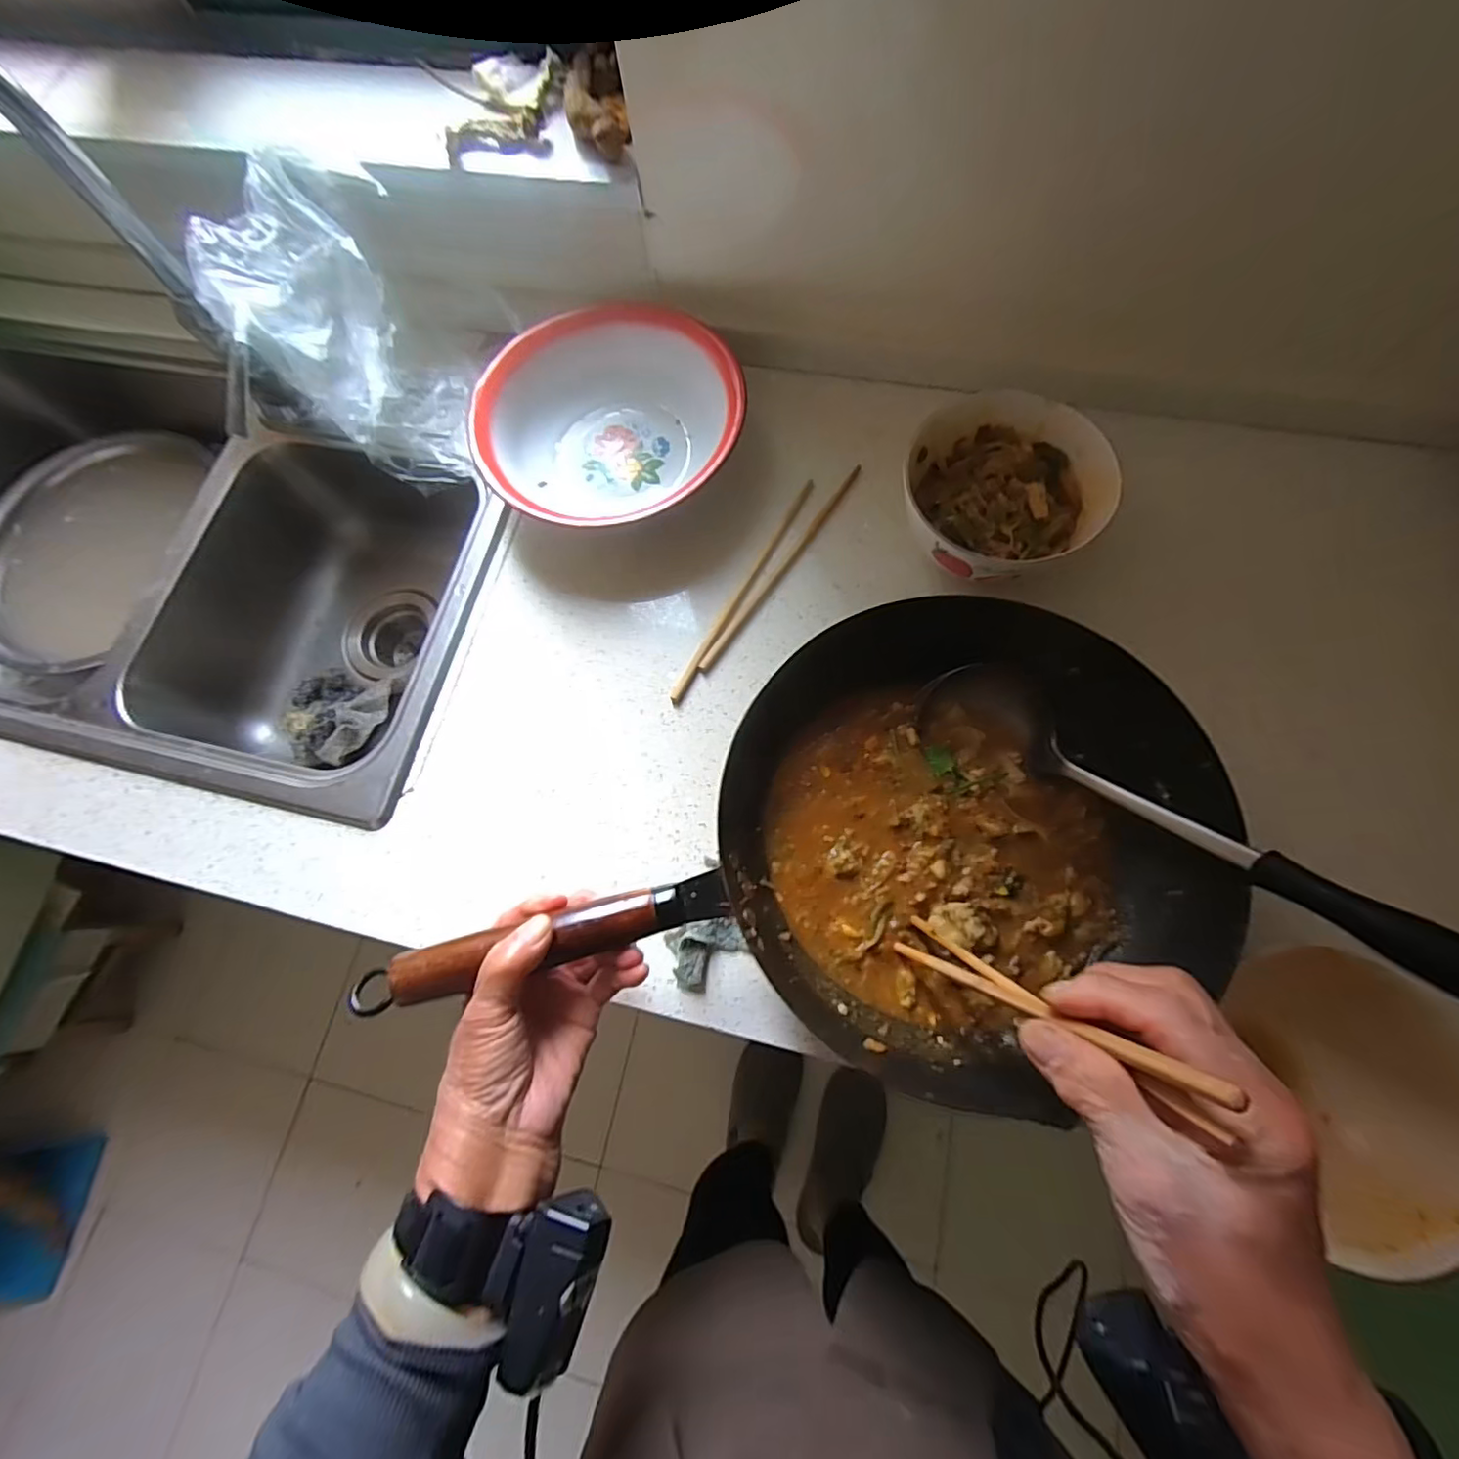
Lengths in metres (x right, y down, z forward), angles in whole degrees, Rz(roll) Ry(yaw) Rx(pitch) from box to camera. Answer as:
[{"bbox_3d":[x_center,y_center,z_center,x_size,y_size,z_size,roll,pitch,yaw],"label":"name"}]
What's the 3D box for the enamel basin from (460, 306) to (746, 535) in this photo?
[{"bbox_3d":[-0.105,-0.275,0.553,0.233,0.070,0.192,-1,70,3],"label":"enamel basin"}]

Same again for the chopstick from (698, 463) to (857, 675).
[{"bbox_3d":[0.047,-0.141,0.530,0.010,0.008,0.230,34,76,14],"label":"chopstick"}]

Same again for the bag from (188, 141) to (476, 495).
[{"bbox_3d":[-0.319,-0.328,0.525,0.138,0.176,0.196,-38,75,-7],"label":"bag"}]

